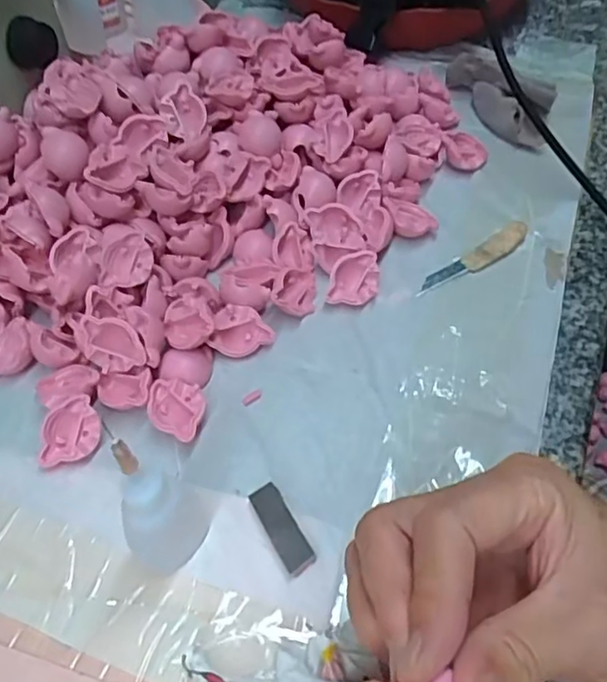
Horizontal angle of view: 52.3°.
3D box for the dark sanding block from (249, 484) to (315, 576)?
[{"bbox_3d":[-0.010,0.085,0.282,0.014,0.005,0.042,-26,55,-15],"label":"dark sanding block"}]

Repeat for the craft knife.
[{"bbox_3d":[0.106,-0.051,0.381,0.083,0.010,0.018,-31,57,-19],"label":"craft knife"}]

